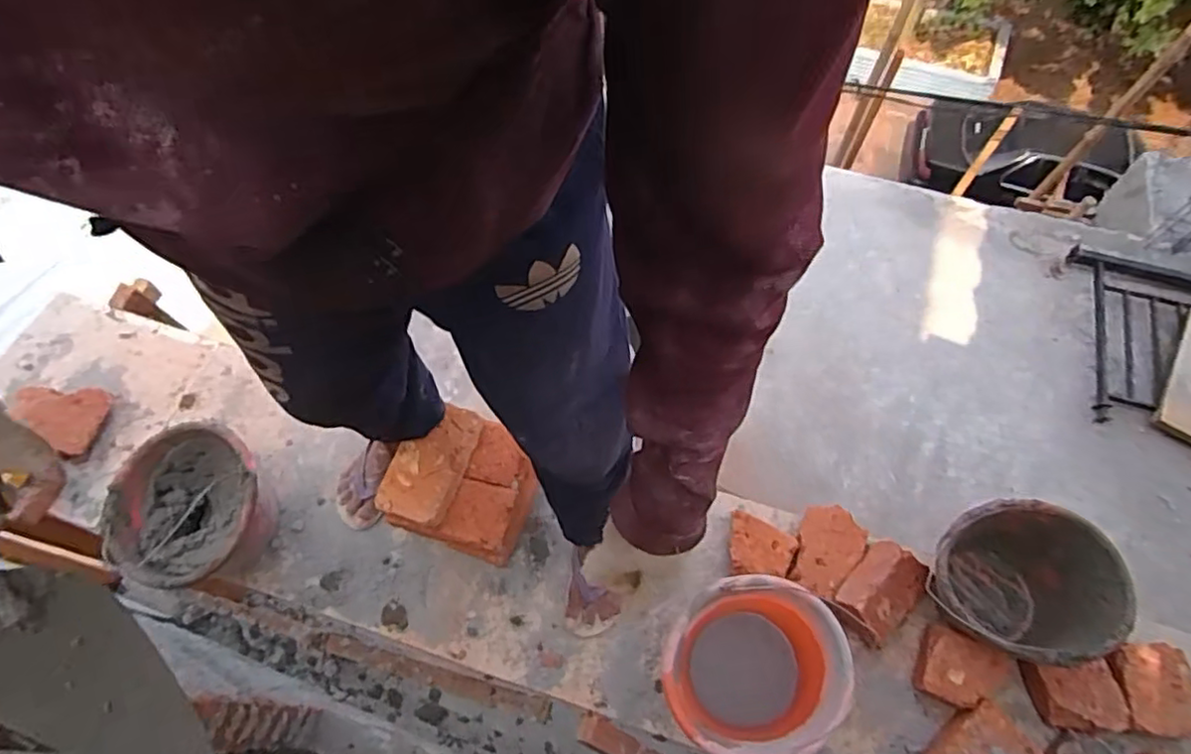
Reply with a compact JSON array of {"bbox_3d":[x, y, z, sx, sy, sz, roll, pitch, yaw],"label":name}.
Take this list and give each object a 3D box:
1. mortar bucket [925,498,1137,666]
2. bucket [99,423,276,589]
[{"bbox_3d":[0.616,0.322,0.976,0.251,0.208,0.221,-7,62,-4],"label":"mortar bucket"},{"bbox_3d":[-0.643,0.225,1.045,0.221,0.161,0.239,0,62,0],"label":"bucket"}]

